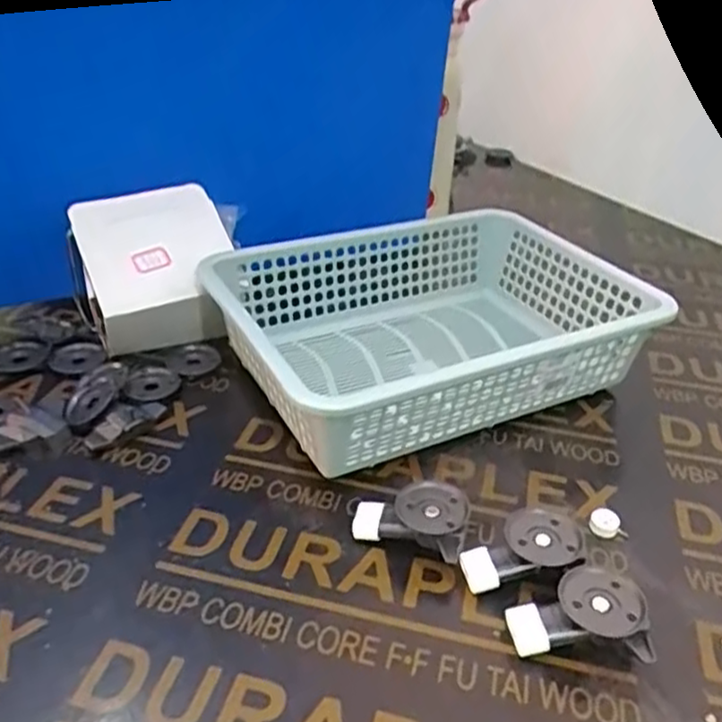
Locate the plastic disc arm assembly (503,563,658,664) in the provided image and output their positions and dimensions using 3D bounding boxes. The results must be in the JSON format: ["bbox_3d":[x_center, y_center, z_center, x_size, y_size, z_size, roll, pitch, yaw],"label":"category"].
[{"bbox_3d":[0.114,0.132,0.367,0.068,0.032,0.041,7,33,7],"label":"plastic disc arm assembly"}]

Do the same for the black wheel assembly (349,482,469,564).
[{"bbox_3d":[0.032,0.093,0.419,0.065,0.031,0.043,15,35,19],"label":"black wheel assembly"}]

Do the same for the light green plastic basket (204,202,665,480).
[{"bbox_3d":[0.054,-0.026,0.557,0.301,0.086,0.219,-14,36,-24],"label":"light green plastic basket"}]

